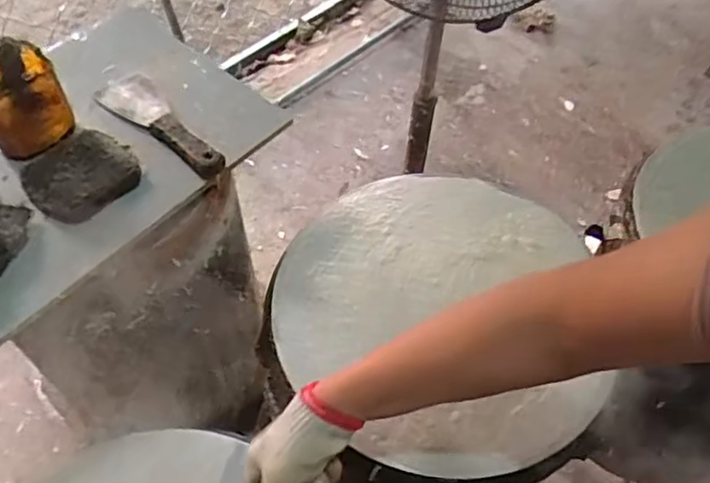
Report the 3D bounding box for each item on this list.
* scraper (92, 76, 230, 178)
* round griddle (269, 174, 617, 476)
[{"bbox_3d":[-0.227,-0.145,0.755,0.211,0.021,0.061,35,61,21],"label":"scraper"},{"bbox_3d":[0.090,0.065,0.731,0.353,0.035,0.382,0,55,-1],"label":"round griddle"}]

